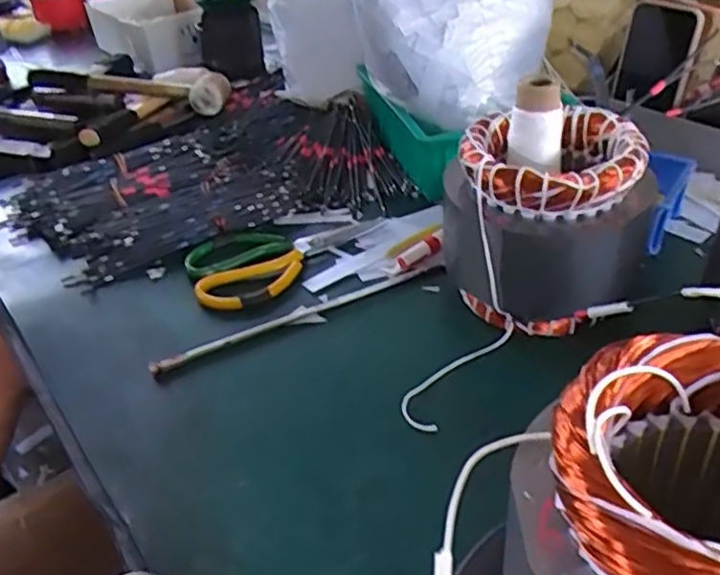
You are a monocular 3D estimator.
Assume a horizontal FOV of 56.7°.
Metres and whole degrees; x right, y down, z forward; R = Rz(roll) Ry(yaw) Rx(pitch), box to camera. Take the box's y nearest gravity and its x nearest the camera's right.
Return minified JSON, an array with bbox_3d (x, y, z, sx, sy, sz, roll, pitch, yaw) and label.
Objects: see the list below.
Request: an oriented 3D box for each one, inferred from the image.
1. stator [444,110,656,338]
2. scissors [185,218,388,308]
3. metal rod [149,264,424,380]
[{"bbox_3d":[0.141,-0.050,0.524,0.139,0.136,0.139,2,38,11],"label":"stator"},{"bbox_3d":[-0.082,-0.041,0.639,0.107,0.012,0.186,25,47,35],"label":"scissors"},{"bbox_3d":[-0.055,0.025,0.562,0.243,0.009,0.015,-21,39,-19],"label":"metal rod"}]

